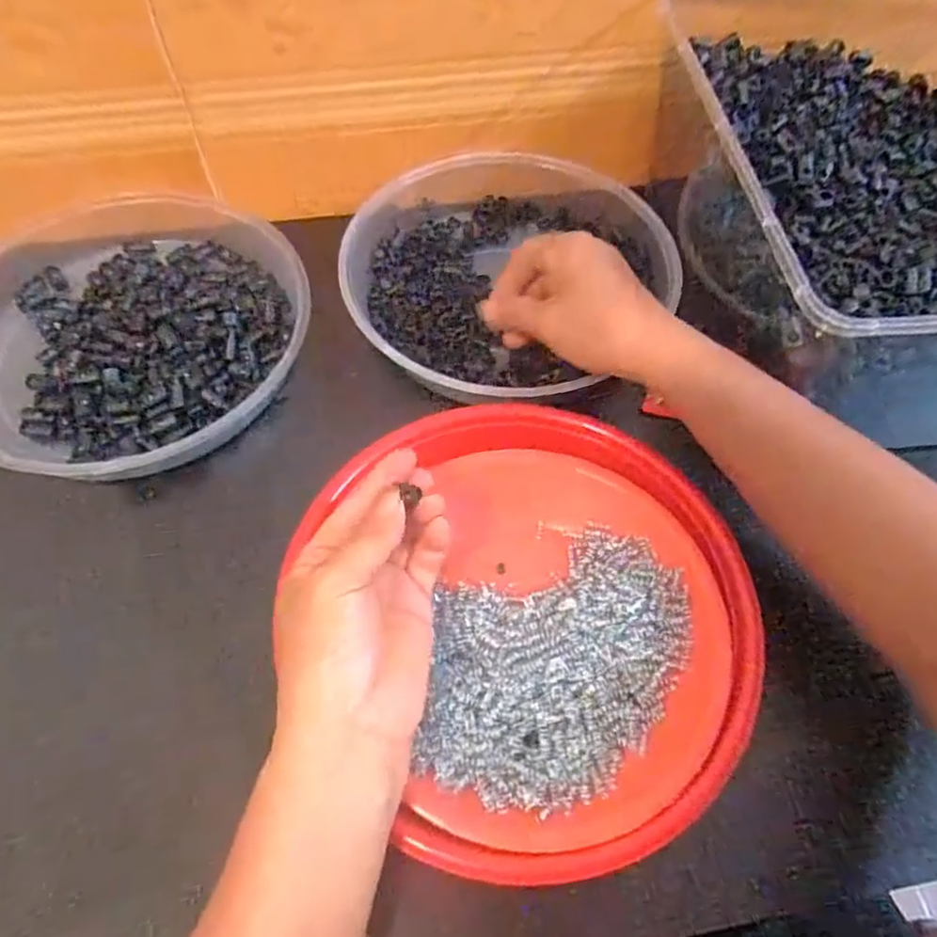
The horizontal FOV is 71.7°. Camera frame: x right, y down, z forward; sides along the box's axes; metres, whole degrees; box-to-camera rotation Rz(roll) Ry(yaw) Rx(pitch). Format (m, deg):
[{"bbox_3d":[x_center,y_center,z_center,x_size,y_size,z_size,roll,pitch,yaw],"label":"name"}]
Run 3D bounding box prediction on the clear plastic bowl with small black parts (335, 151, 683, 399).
[{"bbox_3d":[0.012,-0.151,0.460,0.212,0.042,0.232,1,60,-1],"label":"clear plastic bowl with small black parts"}]

